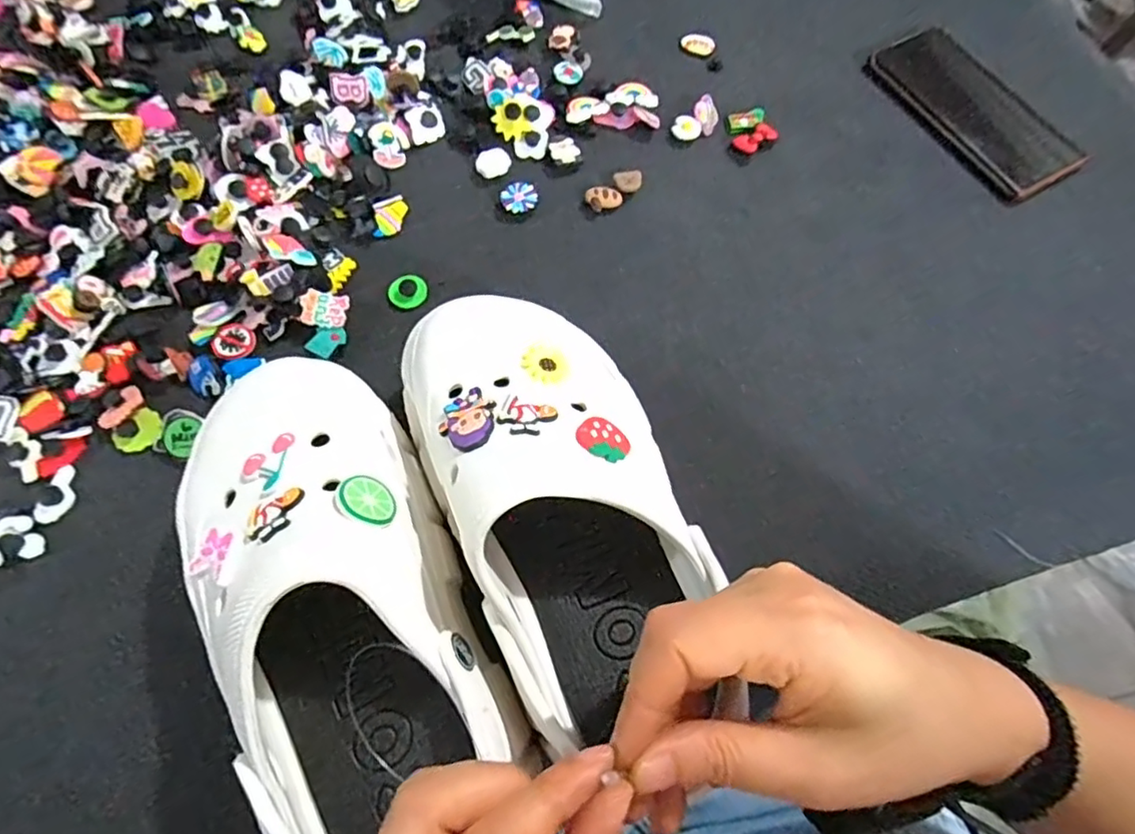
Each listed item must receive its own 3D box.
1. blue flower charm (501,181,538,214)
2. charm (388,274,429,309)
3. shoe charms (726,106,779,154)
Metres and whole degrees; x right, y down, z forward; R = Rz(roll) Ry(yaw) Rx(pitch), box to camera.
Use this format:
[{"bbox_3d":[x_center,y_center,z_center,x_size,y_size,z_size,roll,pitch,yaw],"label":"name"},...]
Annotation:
[{"bbox_3d":[-0.033,-0.150,0.415,0.024,0.007,0.024,1,66,-1],"label":"blue flower charm"},{"bbox_3d":[-0.102,-0.081,0.388,0.025,0.006,0.024,-1,85,-13],"label":"charm"},{"bbox_3d":[0.134,-0.210,0.445,0.031,0.014,0.045,-12,66,-7],"label":"shoe charms"}]

